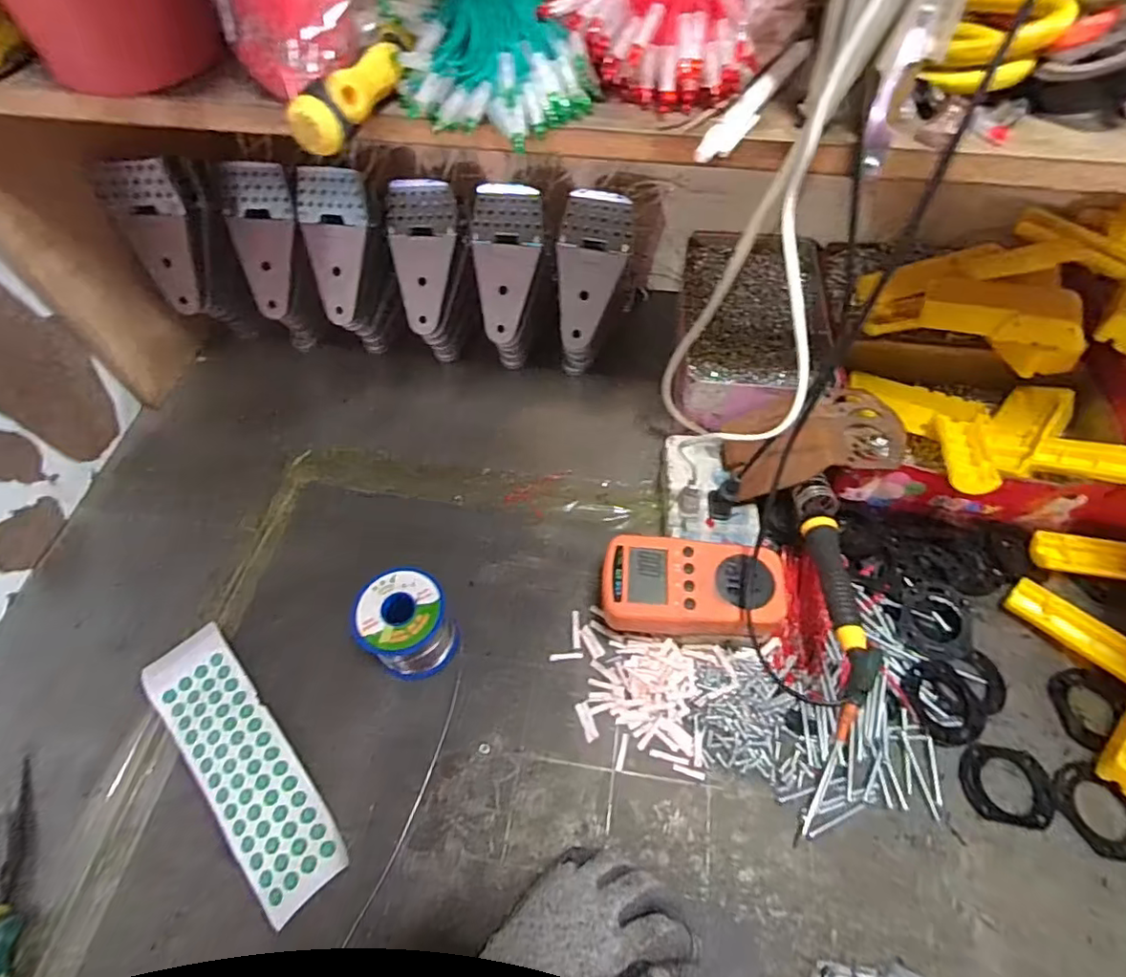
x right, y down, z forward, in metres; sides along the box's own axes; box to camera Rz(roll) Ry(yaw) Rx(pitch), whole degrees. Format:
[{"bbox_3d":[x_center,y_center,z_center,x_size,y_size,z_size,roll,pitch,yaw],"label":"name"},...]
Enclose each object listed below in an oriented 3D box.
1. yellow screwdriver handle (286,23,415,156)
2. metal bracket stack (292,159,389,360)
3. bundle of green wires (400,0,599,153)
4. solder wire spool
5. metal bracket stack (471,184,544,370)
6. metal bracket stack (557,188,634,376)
[{"bbox_3d":[-0.102,-0.207,0.299,0.025,0.023,0.089,19,61,14],"label":"yellow screwdriver handle"},{"bbox_3d":[-0.216,-0.222,0.585,0.071,0.183,0.052,1,32,3],"label":"metal bracket stack"},{"bbox_3d":[-0.036,-0.234,0.272,0.100,0.105,0.068,0,58,3],"label":"bundle of green wires"},{"bbox_3d":[-0.117,0.104,0.443,0.063,0.066,0.067,-1,58,2],"label":"solder wire spool"},{"bbox_3d":[-0.054,-0.206,0.574,0.064,0.169,0.037,3,21,5],"label":"metal bracket stack"},{"bbox_3d":[0.026,-0.196,0.571,0.065,0.169,0.049,14,24,11],"label":"metal bracket stack"}]

